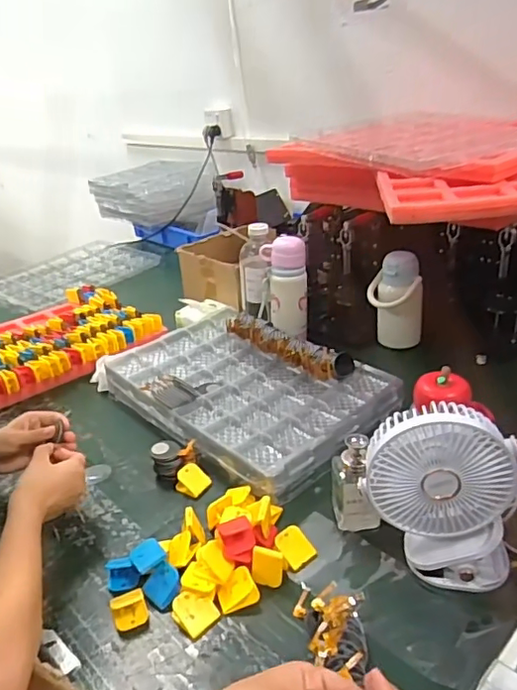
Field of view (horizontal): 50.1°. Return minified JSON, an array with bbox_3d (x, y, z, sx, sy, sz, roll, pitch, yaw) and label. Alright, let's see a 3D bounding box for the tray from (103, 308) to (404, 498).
[{"bbox_3d":[-0.029,0.062,0.936,0.308,0.040,0.469,-26,34,-34],"label":"tray"}]

